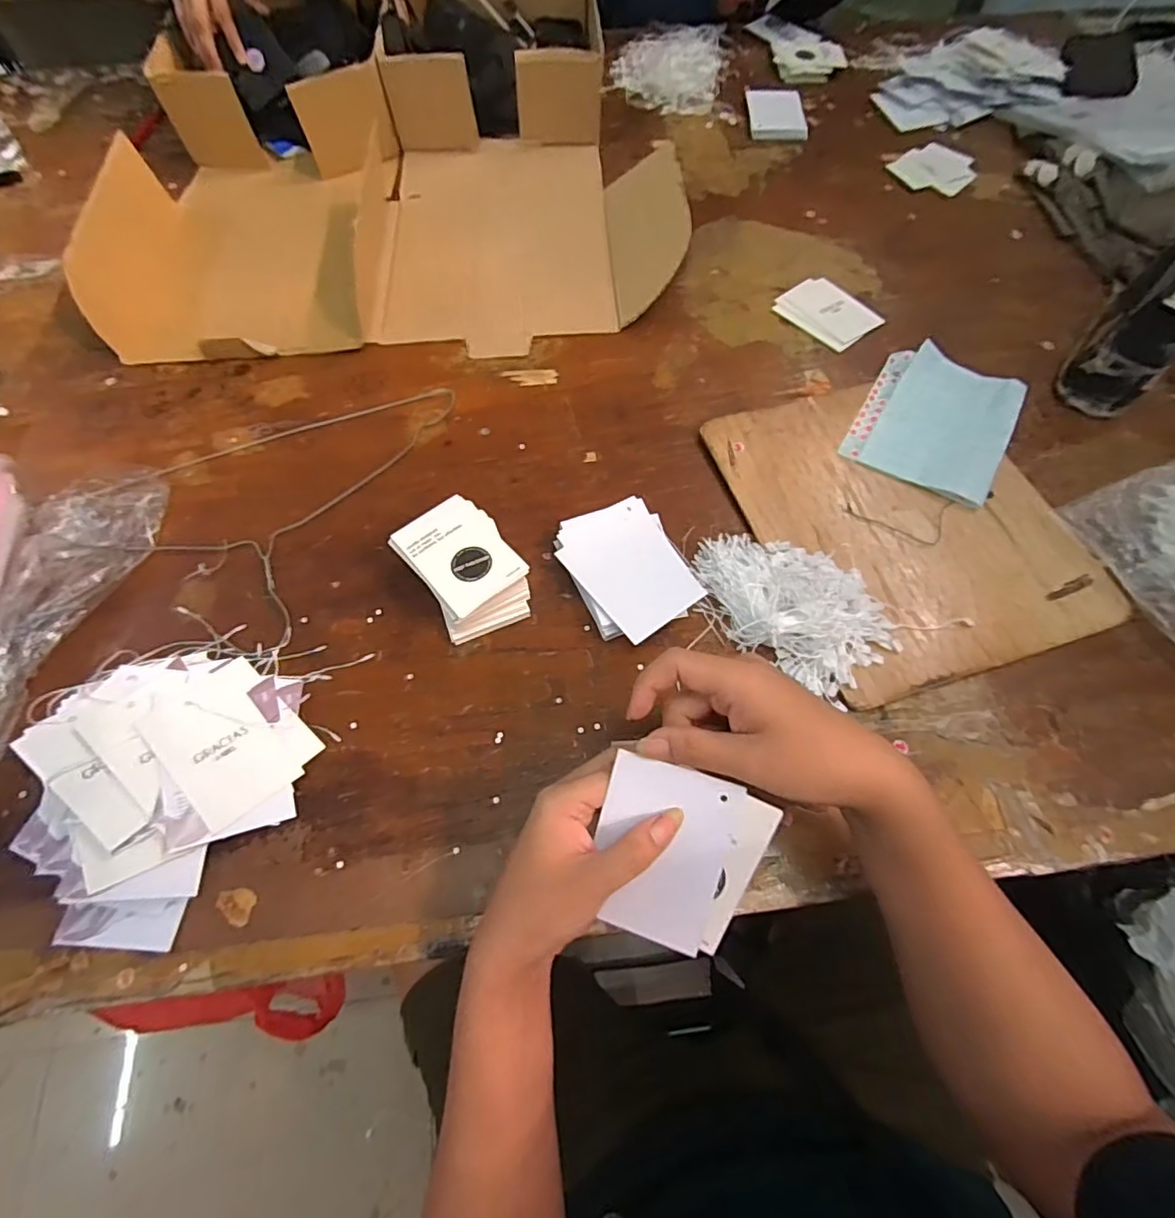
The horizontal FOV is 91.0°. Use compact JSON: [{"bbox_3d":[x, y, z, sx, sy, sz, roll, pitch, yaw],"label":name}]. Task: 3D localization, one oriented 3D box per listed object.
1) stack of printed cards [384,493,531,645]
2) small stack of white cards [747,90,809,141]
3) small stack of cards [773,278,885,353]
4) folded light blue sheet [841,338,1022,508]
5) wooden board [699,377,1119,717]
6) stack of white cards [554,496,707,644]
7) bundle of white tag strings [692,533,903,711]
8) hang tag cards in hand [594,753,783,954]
[{"bbox_3d":[-0.093,-0.030,0.445,0.070,0.048,0.097,-31,67,-13],"label":"stack of printed cards"},{"bbox_3d":[0.257,-0.674,0.784,0.073,0.014,0.097,0,63,1],"label":"small stack of white cards"},{"bbox_3d":[0.253,-0.314,0.609,0.072,0.004,0.097,-36,68,-15],"label":"small stack of cards"},{"bbox_3d":[0.322,-0.175,0.531,0.126,0.009,0.158,28,68,15],"label":"folded light blue sheet"},{"bbox_3d":[0.264,-0.081,0.487,0.241,0.006,0.285,-17,64,-7],"label":"wooden board"},{"bbox_3d":[0.034,-0.031,0.457,0.091,0.023,0.115,-27,66,-11],"label":"stack of white cards"},{"bbox_3d":[0.156,-0.010,0.444,0.155,0.023,0.108,31,68,15],"label":"bundle of white tag strings"},{"bbox_3d":[0.047,0.137,0.317,0.087,0.006,0.098,17,97,10],"label":"hang tag cards in hand"}]

